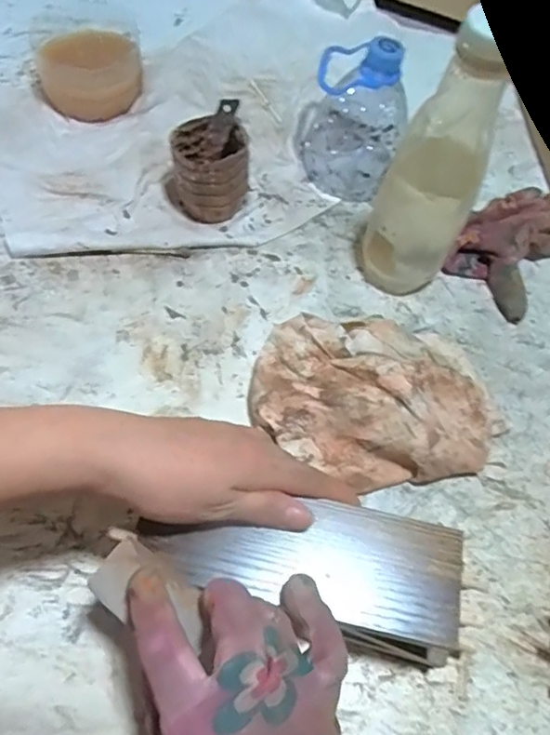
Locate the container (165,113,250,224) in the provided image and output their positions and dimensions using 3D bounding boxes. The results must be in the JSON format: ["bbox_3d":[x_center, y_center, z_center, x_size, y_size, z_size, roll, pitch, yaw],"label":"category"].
[{"bbox_3d":[-0.061,-0.179,0.518,0.068,0.077,0.056,-15,64,-12],"label":"container"}]

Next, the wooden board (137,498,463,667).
[{"bbox_3d":[0.017,0.112,0.319,0.176,0.009,0.074,9,62,-1],"label":"wooden board"}]

